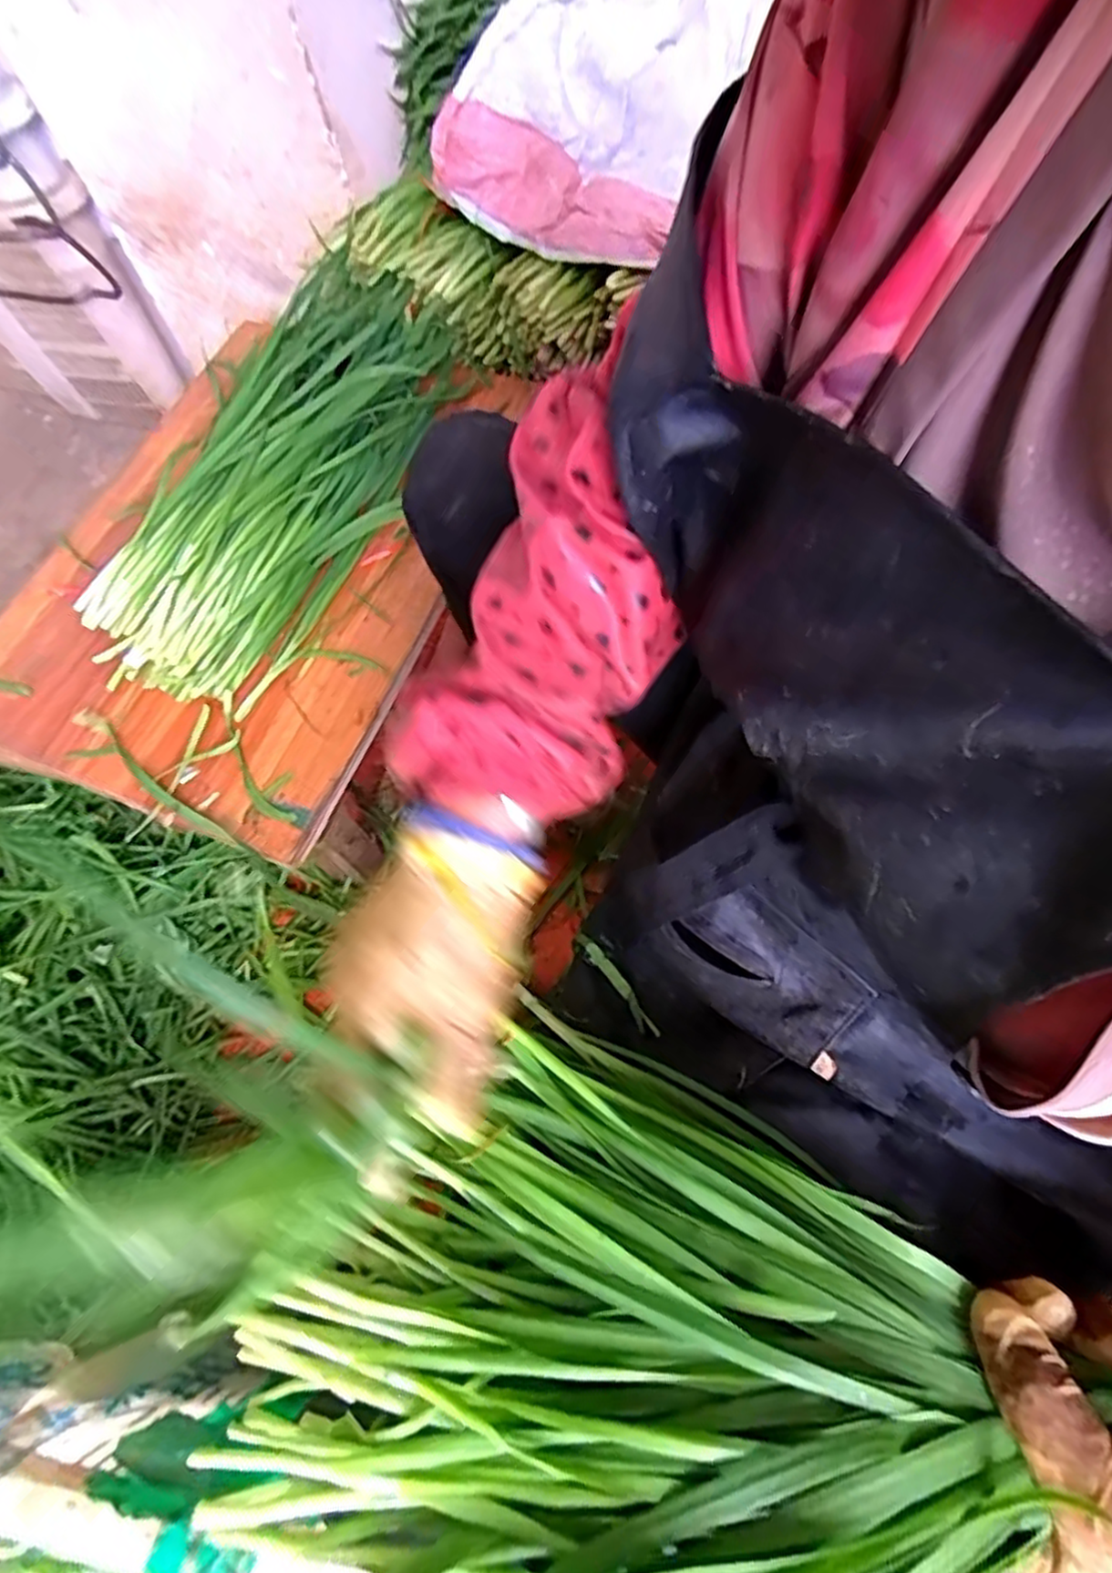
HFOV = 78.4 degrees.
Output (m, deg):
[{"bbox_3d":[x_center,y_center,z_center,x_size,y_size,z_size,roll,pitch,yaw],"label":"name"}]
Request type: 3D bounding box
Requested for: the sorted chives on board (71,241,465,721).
[{"bbox_3d":[-0.248,-0.289,0.629,0.190,0.077,0.459,23,71,13],"label":"sorted chives on board"}]

